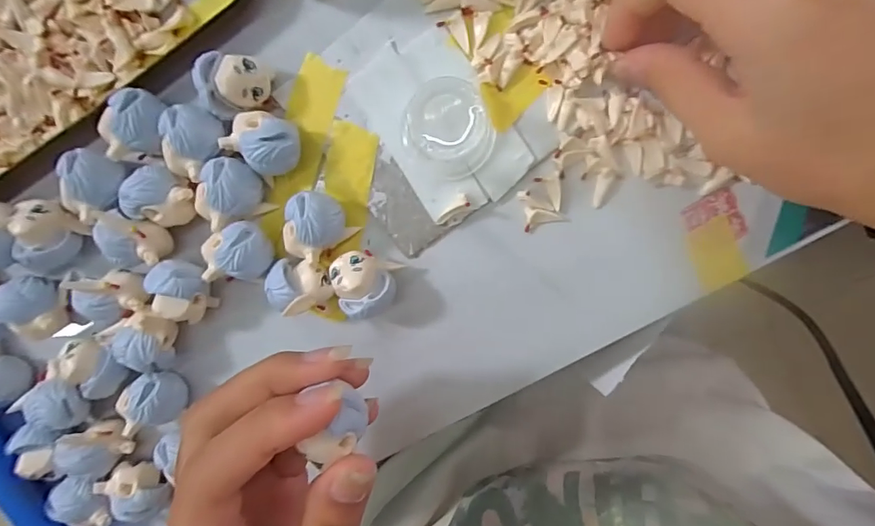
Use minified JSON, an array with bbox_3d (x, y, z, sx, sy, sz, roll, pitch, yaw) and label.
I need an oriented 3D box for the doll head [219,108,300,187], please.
[{"bbox_3d":[-0.069,-0.048,0.188,0.026,0.020,0.026,0,99,3],"label":"doll head"}]

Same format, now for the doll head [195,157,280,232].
[{"bbox_3d":[-0.085,-0.029,0.194,0.027,0.023,0.024,-26,97,6],"label":"doll head"}]

